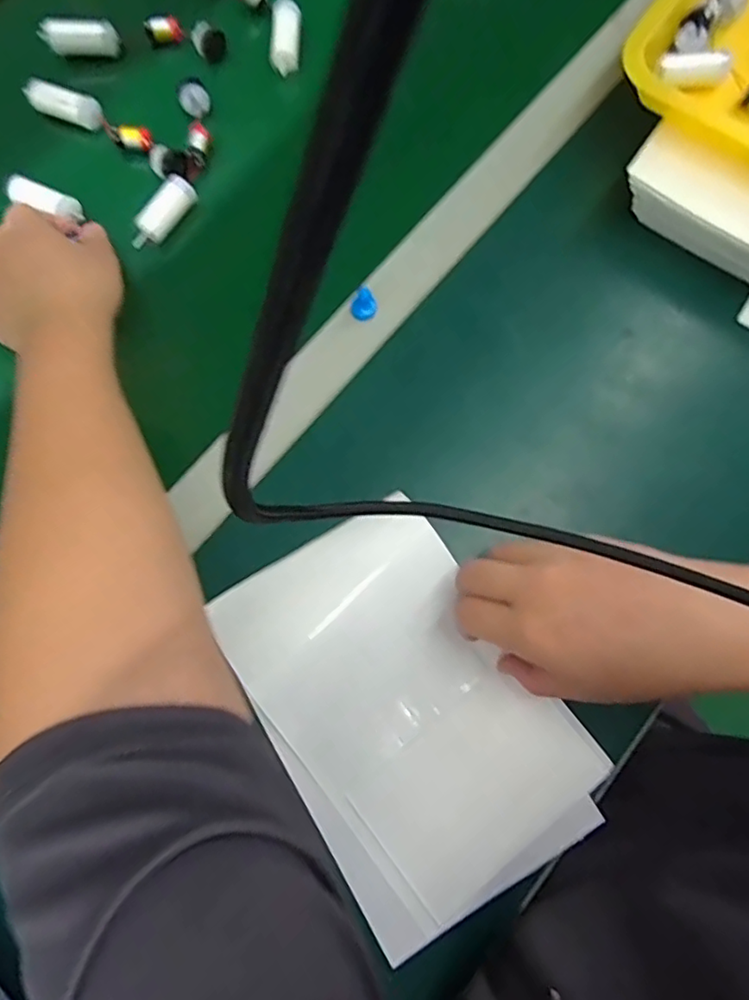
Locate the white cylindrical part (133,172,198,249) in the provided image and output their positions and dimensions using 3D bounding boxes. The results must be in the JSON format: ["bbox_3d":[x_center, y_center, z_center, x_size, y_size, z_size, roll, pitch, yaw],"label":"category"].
[{"bbox_3d":[-0.157,-0.212,0.440,0.024,0.021,0.060,33,77,7],"label":"white cylindrical part"}]

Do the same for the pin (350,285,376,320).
[{"bbox_3d":[-0.008,-0.138,0.424,0.015,0.026,0.015,28,77,5],"label":"pin"}]

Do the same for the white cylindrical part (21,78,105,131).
[{"bbox_3d":[-0.241,-0.305,0.461,0.062,0.023,0.020,21,76,4],"label":"white cylindrical part"}]

